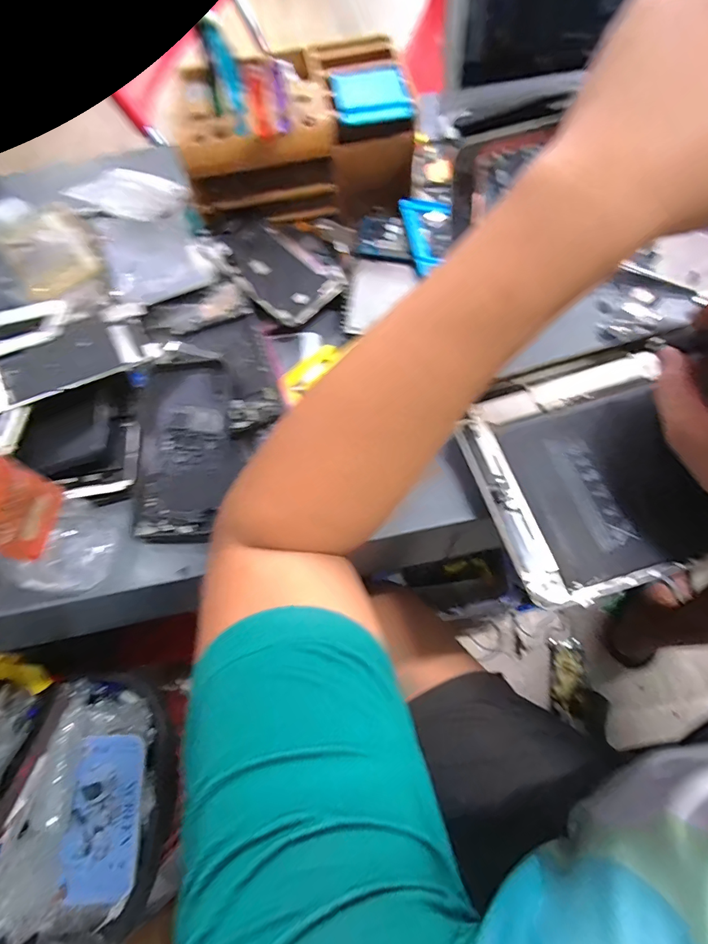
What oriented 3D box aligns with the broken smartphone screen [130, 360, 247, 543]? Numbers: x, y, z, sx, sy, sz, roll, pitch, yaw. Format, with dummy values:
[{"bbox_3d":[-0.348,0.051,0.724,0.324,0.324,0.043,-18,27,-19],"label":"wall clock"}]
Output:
[{"bbox_3d":[-0.132,-0.020,0.346,0.080,0.008,0.146,-9,72,2],"label":"broken smartphone screen"}]

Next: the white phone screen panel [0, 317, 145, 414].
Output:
[{"bbox_3d":[-0.238,-0.087,0.342,0.128,0.006,0.069,-26,67,-15],"label":"white phone screen panel"}]

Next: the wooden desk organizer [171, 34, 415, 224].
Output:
[{"bbox_3d":[-0.052,-0.317,0.413,0.204,0.092,0.134,-11,65,-2],"label":"wooden desk organizer"}]

